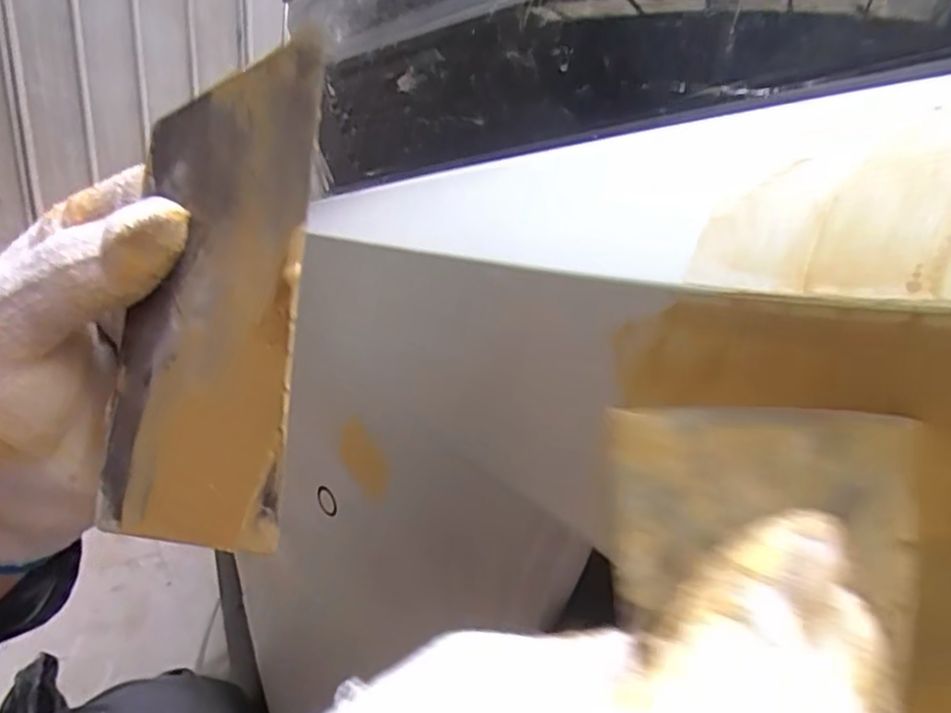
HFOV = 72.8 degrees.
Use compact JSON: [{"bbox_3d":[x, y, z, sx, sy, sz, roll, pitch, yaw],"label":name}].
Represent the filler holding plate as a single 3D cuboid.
[{"bbox_3d":[-0.076,-0.016,0.183,0.073,0.131,0.006,-3,-12,30],"label":"filler holding plate"}]

